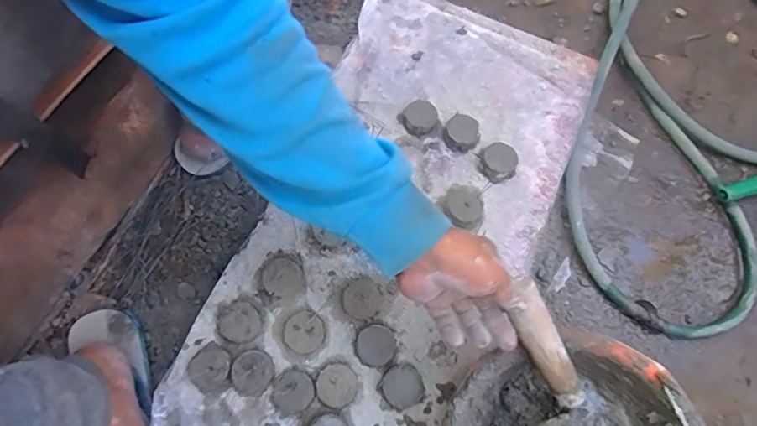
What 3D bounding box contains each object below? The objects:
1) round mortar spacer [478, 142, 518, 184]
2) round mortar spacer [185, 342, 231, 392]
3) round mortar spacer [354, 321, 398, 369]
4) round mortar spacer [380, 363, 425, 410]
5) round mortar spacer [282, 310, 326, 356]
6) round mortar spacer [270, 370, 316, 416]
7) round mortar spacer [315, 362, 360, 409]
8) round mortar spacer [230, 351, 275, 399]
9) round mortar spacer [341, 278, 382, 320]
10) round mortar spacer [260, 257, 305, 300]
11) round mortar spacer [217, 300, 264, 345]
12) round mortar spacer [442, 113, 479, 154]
[{"bbox_3d":[0.154,-0.065,0.618,0.048,0.022,0.046,-29,75,-13],"label":"round mortar spacer"},{"bbox_3d":[-0.180,0.167,0.521,0.040,0.017,0.045,37,73,9],"label":"round mortar spacer"},{"bbox_3d":[-0.003,0.145,0.536,0.043,0.011,0.046,1,71,-3],"label":"round mortar spacer"},{"bbox_3d":[0.025,0.187,0.522,0.043,0.022,0.044,1,71,-3],"label":"round mortar spacer"},{"bbox_3d":[-0.082,0.131,0.536,0.047,0.019,0.043,1,71,-3],"label":"round mortar spacer"},{"bbox_3d":[-0.091,0.190,0.514,0.047,0.022,0.042,-21,74,-10],"label":"round mortar spacer"},{"bbox_3d":[-0.044,0.184,0.520,0.043,0.016,0.042,1,71,-3],"label":"round mortar spacer"},{"bbox_3d":[-0.134,0.172,0.518,0.042,0.021,0.047,11,71,0],"label":"round mortar spacer"},{"bbox_3d":[-0.019,0.097,0.554,0.043,0.020,0.045,1,71,-3],"label":"round mortar spacer"},{"bbox_3d":[-0.111,0.075,0.559,0.044,0.021,0.045,1,71,-3],"label":"round mortar spacer"},{"bbox_3d":[-0.153,0.122,0.538,0.046,0.018,0.045,-1,71,-4],"label":"round mortar spacer"},{"bbox_3d":[0.107,-0.104,0.626,0.045,0.025,0.049,1,71,-3],"label":"round mortar spacer"}]

